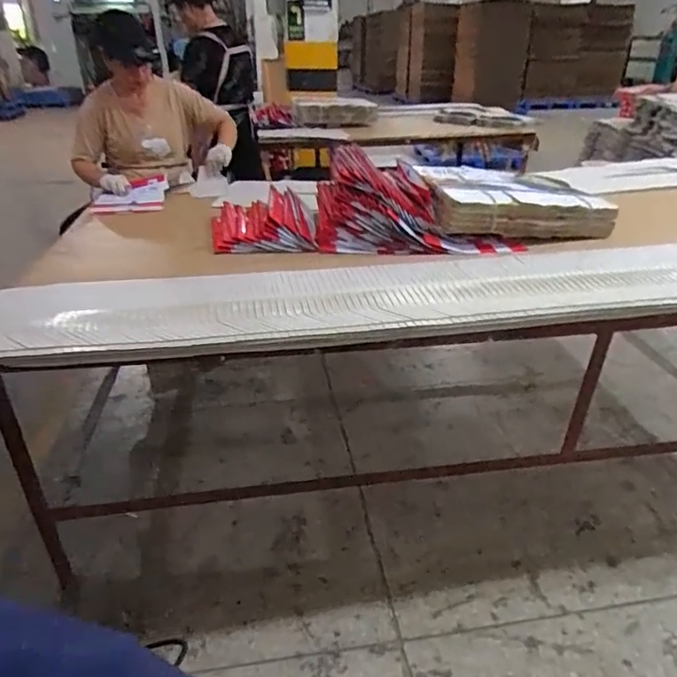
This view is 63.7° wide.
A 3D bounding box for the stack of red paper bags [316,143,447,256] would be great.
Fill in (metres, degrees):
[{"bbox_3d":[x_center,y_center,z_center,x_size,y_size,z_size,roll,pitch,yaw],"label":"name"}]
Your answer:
[{"bbox_3d":[0.115,-0.437,1.650,0.351,0.192,0.433,-1,29,-1],"label":"stack of red paper bags"}]

